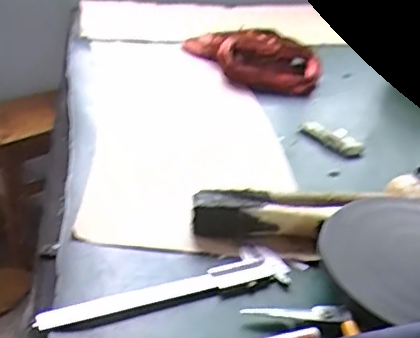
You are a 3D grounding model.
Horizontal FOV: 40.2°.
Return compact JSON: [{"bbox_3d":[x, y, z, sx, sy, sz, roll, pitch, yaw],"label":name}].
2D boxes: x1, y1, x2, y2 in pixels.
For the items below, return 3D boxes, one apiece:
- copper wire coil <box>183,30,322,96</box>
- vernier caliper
[{"bbox_3d":[0.079,-0.212,1.087,0.200,0.065,0.239,-5,31,-19],"label":"copper wire coil"},{"bbox_3d":[-0.037,0.100,0.511,0.229,0.011,0.053,-8,32,-22],"label":"vernier caliper"}]

